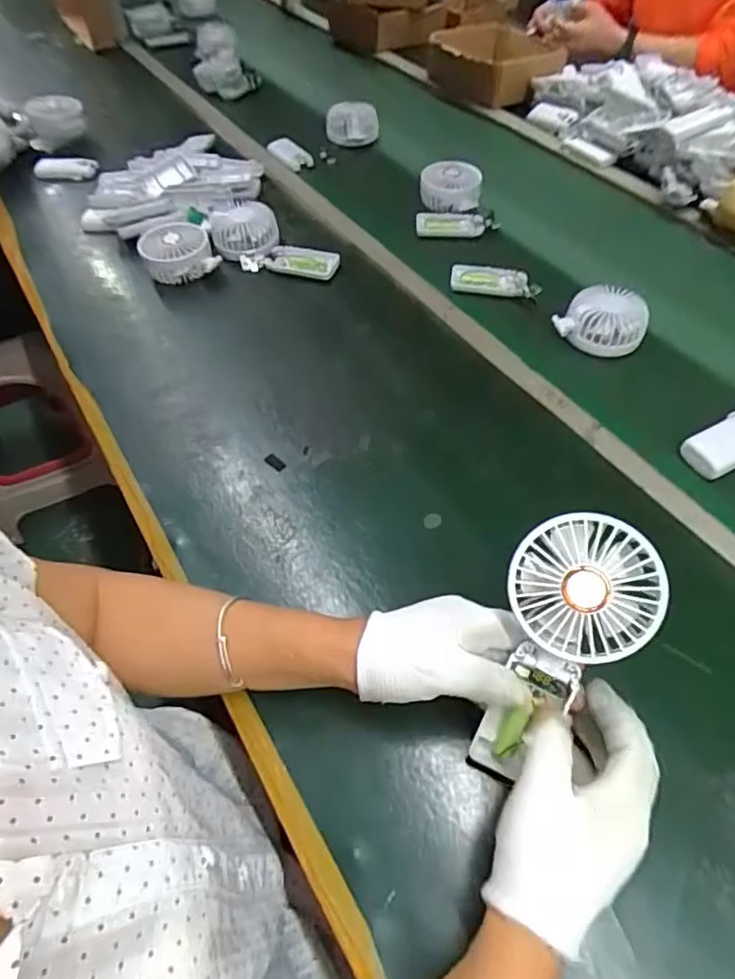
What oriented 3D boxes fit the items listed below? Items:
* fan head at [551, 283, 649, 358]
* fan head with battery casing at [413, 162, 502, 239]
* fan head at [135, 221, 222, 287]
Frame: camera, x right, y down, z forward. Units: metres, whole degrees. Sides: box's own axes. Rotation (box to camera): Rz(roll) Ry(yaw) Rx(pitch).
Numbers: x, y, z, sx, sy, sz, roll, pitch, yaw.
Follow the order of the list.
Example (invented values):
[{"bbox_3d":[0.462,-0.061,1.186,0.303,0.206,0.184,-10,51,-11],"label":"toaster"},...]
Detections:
[{"bbox_3d":[0.273,-0.195,0.658,0.090,0.044,0.081,32,93,15],"label":"fan head"},{"bbox_3d":[0.123,-0.415,0.822,0.110,0.057,0.134,-2,54,-3],"label":"fan head with battery casing"},{"bbox_3d":[-0.247,-0.311,0.733,0.087,0.048,0.088,-2,55,3],"label":"fan head"}]

